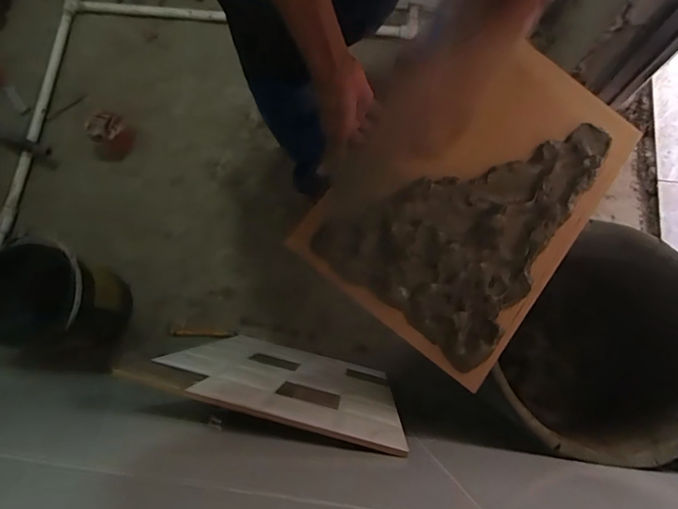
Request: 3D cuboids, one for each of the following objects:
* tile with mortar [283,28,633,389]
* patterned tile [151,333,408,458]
[{"bbox_3d":[0.183,-0.084,0.570,0.290,0.052,0.421,40,78,-2],"label":"tile with mortar"},{"bbox_3d":[-0.073,0.176,0.642,0.302,0.475,0.014,13,84,4],"label":"patterned tile"}]

